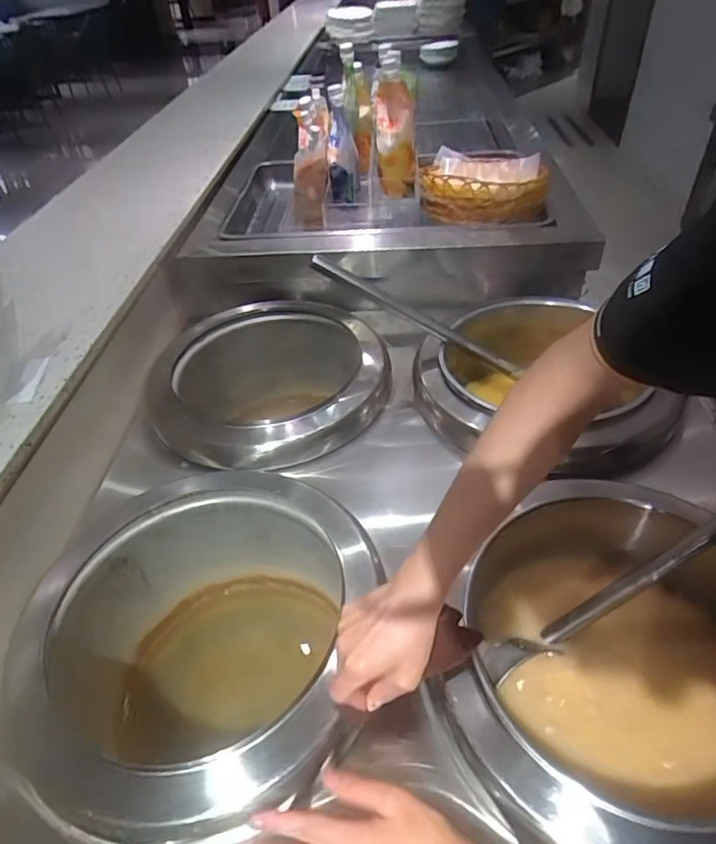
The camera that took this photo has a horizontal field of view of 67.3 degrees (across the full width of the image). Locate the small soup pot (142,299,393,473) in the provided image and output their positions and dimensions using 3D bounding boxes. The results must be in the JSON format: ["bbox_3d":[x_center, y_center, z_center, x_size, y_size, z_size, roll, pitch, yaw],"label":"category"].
[{"bbox_3d":[-0.119,-0.011,0.862,0.328,0.230,0.329,-3,43,3],"label":"small soup pot"}]

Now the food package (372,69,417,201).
[{"bbox_3d":[0.061,-0.478,0.887,0.068,0.170,0.156,-5,43,3],"label":"food package"}]

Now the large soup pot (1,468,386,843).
[{"bbox_3d":[-0.146,0.253,0.595,0.295,0.218,0.365,2,43,8],"label":"large soup pot"}]

